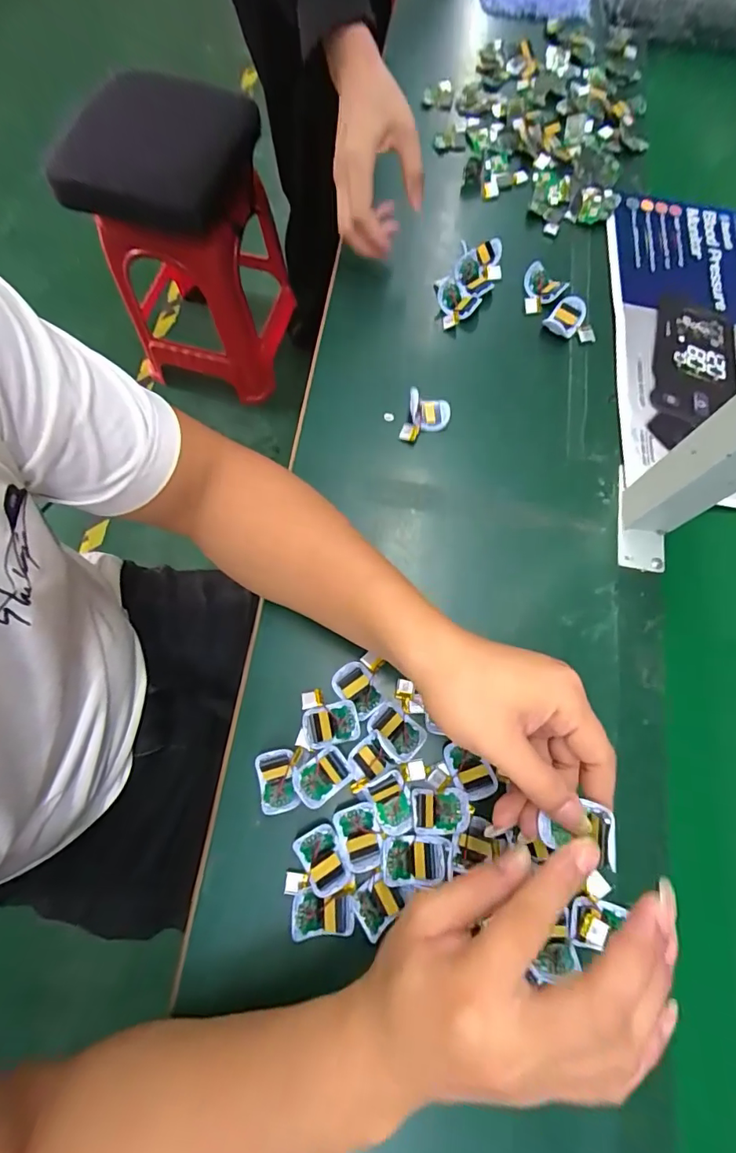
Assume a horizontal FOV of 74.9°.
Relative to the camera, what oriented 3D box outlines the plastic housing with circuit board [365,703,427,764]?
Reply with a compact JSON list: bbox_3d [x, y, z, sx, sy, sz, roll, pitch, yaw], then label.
[{"bbox_3d":[0.021,0.116,0.359,0.041,0.019,0.030,43,78,11],"label":"plastic housing with circuit board"}]

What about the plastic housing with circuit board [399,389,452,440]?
[{"bbox_3d":[0.055,-0.150,0.445,0.041,0.035,0.044,13,74,3],"label":"plastic housing with circuit board"}]

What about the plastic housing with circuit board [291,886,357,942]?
[{"bbox_3d":[-0.031,0.233,0.330,0.041,0.014,0.029,-2,74,-1],"label":"plastic housing with circuit board"}]

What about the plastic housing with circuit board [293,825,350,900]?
[{"bbox_3d":[-0.033,0.202,0.340,0.029,0.010,0.043,-24,75,-7],"label":"plastic housing with circuit board"}]

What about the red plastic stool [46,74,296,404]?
[{"bbox_3d":[-0.389,-0.733,1.149,0.348,0.531,0.349,6,74,1],"label":"red plastic stool"}]

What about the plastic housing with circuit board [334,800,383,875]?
[{"bbox_3d":[-0.005,0.187,0.344,0.030,0.009,0.044,-21,75,-6],"label":"plastic housing with circuit board"}]

